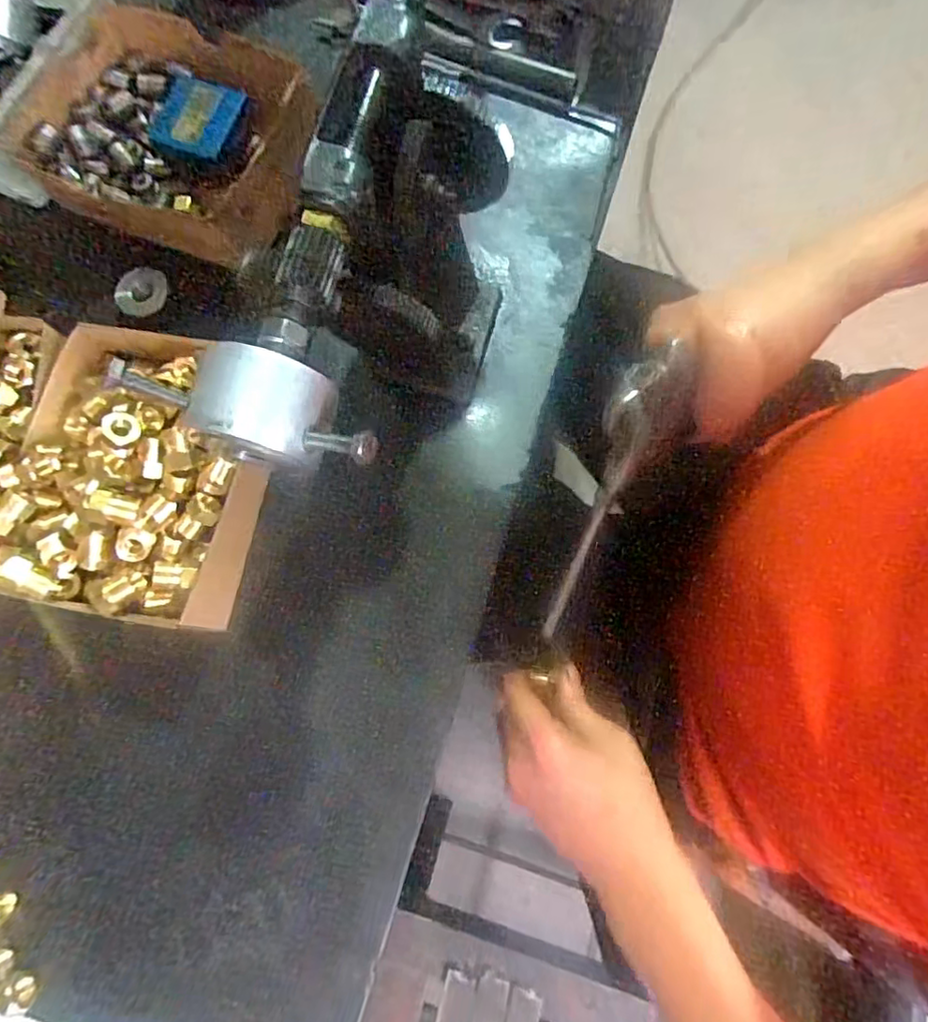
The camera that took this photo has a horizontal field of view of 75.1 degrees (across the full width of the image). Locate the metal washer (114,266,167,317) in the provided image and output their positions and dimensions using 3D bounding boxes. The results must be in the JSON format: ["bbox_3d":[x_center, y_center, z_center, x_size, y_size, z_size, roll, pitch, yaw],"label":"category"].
[{"bbox_3d":[-0.211,-0.143,0.394,0.031,0.006,0.031,-7,76,2],"label":"metal washer"}]

